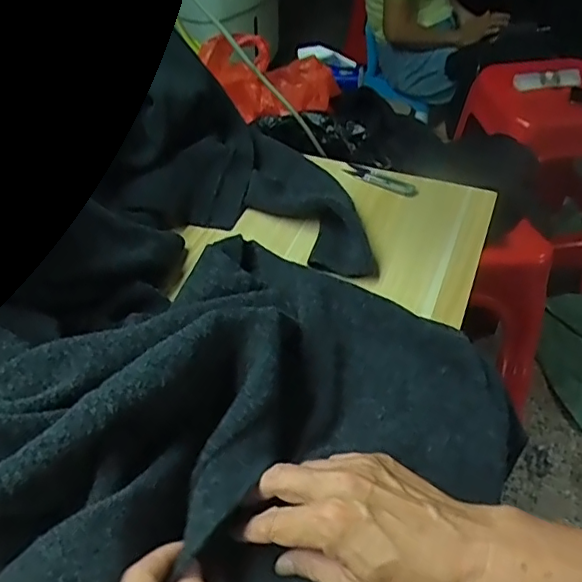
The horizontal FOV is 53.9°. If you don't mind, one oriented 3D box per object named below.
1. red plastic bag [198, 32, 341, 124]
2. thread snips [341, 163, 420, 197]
[{"bbox_3d":[-0.027,-0.395,1.059,0.259,0.091,0.230,34,56,30],"label":"red plastic bag"},{"bbox_3d":[0.118,-0.145,0.755,0.104,0.009,0.026,29,53,27],"label":"thread snips"}]

